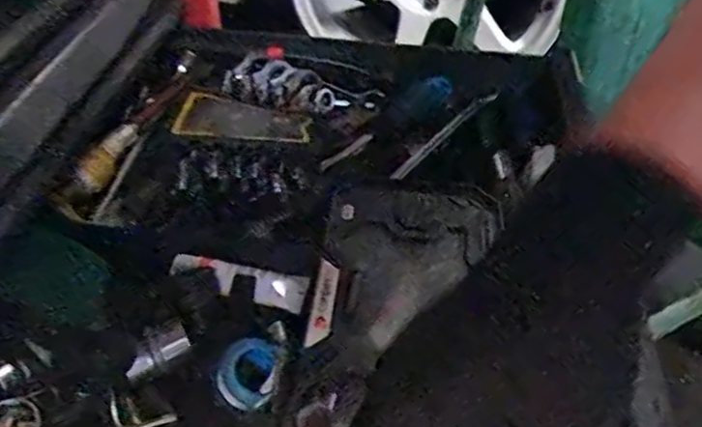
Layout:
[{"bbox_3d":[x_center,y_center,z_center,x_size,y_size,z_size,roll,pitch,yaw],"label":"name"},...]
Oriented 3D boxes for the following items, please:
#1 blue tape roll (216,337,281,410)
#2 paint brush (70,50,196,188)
[{"bbox_3d":[-0.059,0.090,0.374,0.034,0.015,0.038,-1,42,-2],"label":"blue tape roll"},{"bbox_3d":[-0.176,-0.089,0.566,0.027,0.027,0.200,8,42,7],"label":"paint brush"}]

